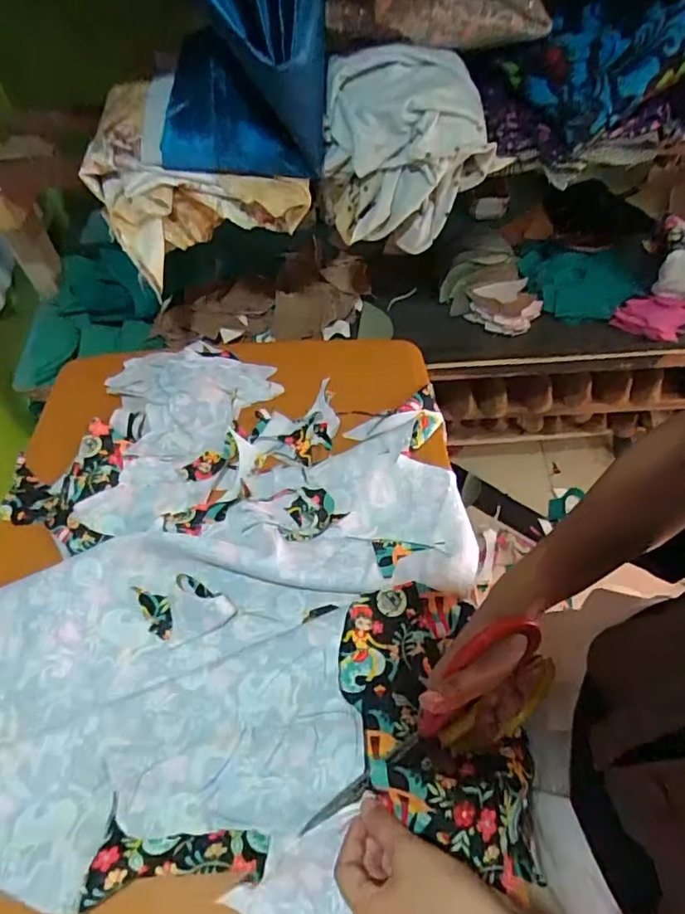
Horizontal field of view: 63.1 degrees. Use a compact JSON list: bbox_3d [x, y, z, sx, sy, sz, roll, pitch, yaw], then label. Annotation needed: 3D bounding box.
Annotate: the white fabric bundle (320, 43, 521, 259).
[{"bbox_3d":[0.080,-0.366,0.660,0.203,0.165,0.123,-15,57,-8],"label":"white fabric bundle"}]

